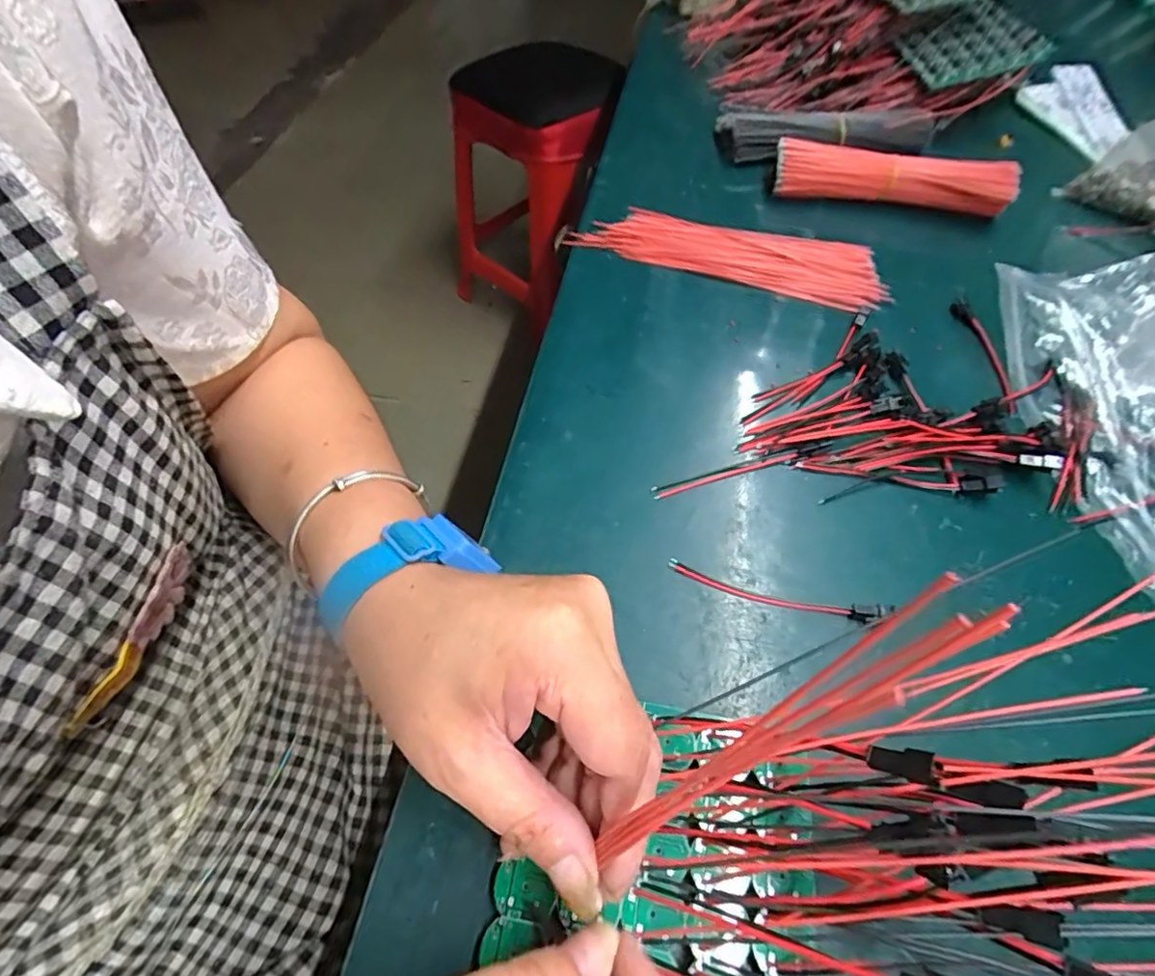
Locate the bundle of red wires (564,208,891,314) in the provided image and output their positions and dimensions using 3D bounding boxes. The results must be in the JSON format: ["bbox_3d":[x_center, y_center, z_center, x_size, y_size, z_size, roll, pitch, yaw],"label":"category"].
[{"bbox_3d":[0.108,-0.172,0.413,0.214,0.011,0.069,12,56,6],"label":"bundle of red wires"}]

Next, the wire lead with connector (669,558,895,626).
[{"bbox_3d":[0.094,0.049,0.272,0.102,0.005,0.010,13,56,7],"label":"wire lead with connector"}]

